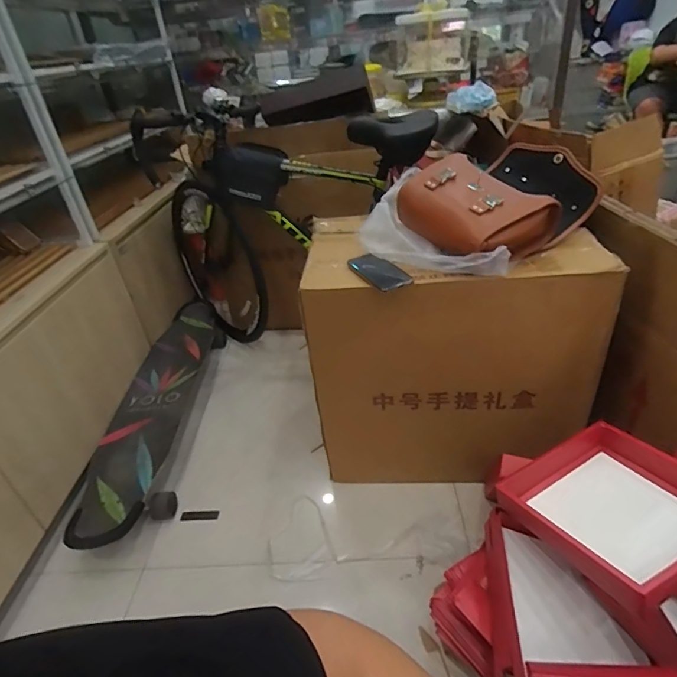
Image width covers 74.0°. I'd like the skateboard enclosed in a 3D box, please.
[{"bbox_3d":[-0.594,0.214,1.534,0.252,0.142,1.110,-6,34,2],"label":"skateboard"}]

